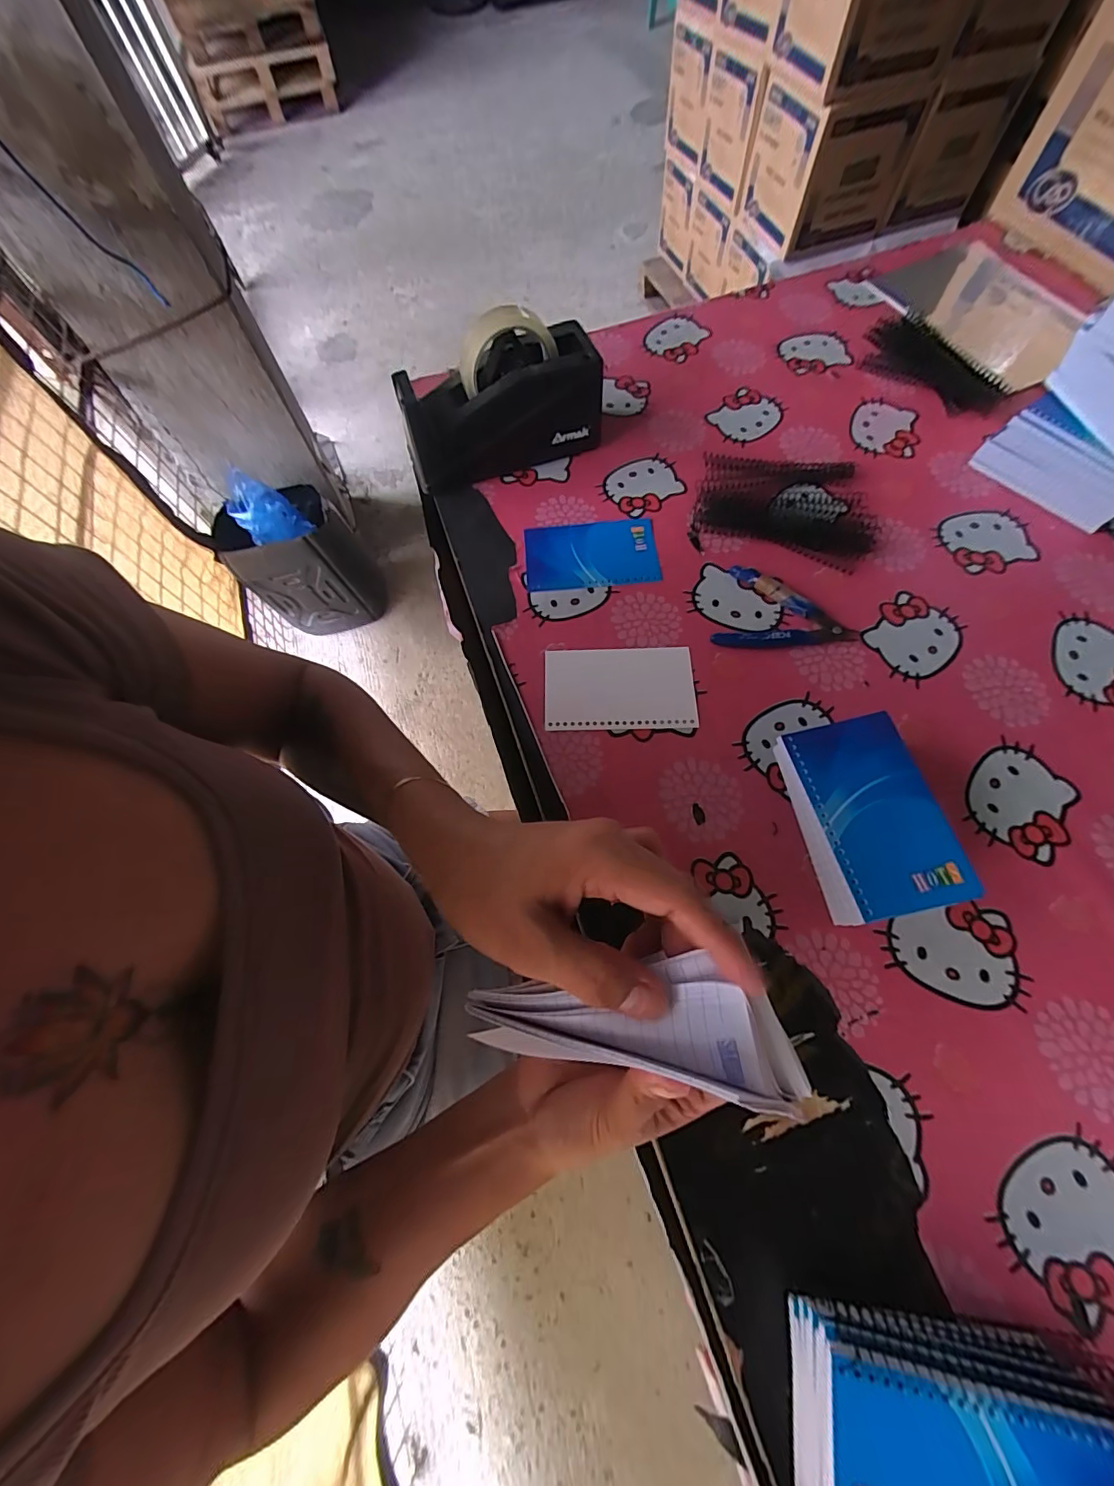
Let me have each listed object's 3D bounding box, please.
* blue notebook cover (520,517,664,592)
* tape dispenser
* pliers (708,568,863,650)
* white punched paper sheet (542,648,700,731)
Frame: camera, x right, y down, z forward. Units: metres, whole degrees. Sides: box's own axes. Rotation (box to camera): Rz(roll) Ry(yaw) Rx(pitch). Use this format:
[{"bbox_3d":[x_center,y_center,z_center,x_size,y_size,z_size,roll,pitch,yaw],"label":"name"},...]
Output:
[{"bbox_3d":[0.034,-0.187,0.488,0.128,0.004,0.082,-4,67,1],"label":"blue notebook cover"},{"bbox_3d":[-0.058,-0.338,0.490,0.196,0.119,0.070,-19,68,-6],"label":"tape dispenser"},{"bbox_3d":[0.205,-0.117,0.445,0.119,0.013,0.081,10,68,6],"label":"pliers"},{"bbox_3d":[0.054,-0.049,0.431,0.127,0.005,0.079,-2,67,2],"label":"white punched paper sheet"}]

